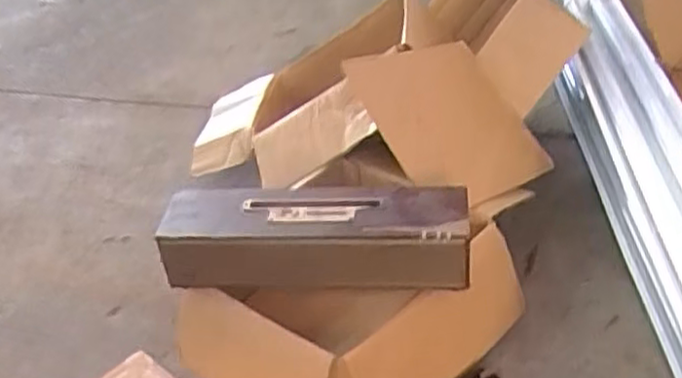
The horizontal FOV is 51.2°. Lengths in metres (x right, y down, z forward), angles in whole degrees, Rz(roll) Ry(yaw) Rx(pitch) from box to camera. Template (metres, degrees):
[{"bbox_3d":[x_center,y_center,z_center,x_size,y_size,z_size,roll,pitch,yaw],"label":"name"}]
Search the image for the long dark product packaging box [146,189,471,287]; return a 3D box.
[{"bbox_3d":[-0.034,0.056,0.883,0.378,0.085,0.107,1,35,11],"label":"long dark product packaging box"}]

